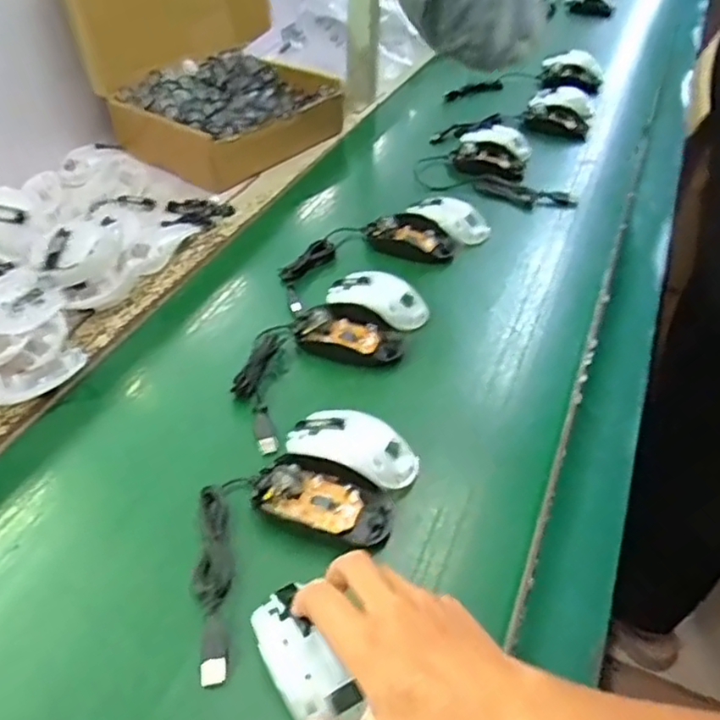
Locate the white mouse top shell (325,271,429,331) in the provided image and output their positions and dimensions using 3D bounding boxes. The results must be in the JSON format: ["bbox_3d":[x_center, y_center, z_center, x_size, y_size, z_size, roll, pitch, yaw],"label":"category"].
[{"bbox_3d":[0.016,-0.063,0.653,0.108,0.025,0.053,19,44,28],"label":"white mouse top shell"}]

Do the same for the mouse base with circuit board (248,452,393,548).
[{"bbox_3d":[-0.028,0.101,0.482,0.100,0.032,0.048,10,40,18],"label":"mouse base with circuit board"}]

